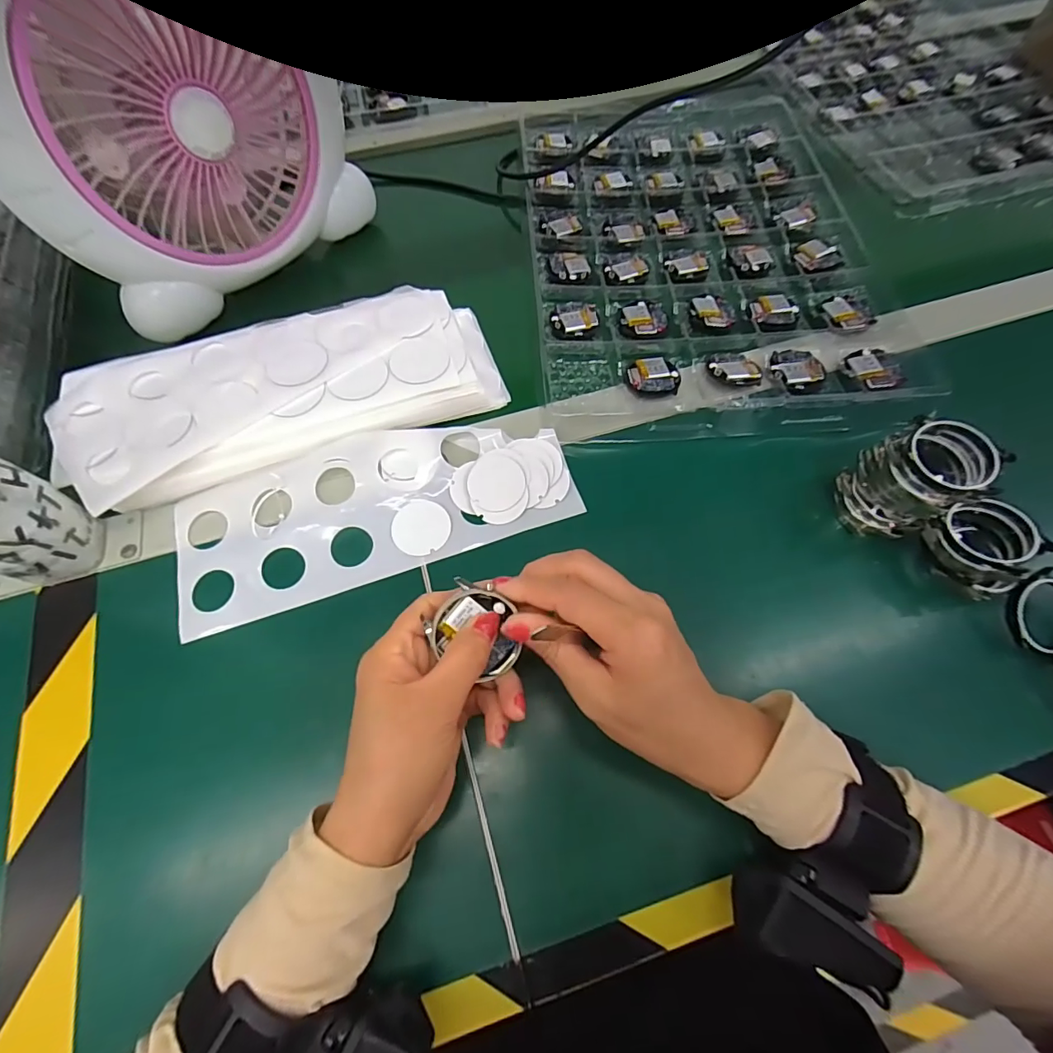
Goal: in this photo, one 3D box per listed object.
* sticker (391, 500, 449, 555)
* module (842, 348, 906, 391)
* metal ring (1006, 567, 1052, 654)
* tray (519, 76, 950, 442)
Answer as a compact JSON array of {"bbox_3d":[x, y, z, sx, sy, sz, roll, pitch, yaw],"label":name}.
[{"bbox_3d":[-0.074,0.000,0.342,0.039,0.004,0.040,0,72,-1],"label":"sticker"},{"bbox_3d":[0.272,-0.125,0.383,0.037,0.005,0.040,-13,65,-5],"label":"module"},{"bbox_3d":[0.316,0.051,0.295,0.047,0.014,0.046,1,69,-2],"label":"metal ring"},{"bbox_3d":[0.153,-0.285,0.453,0.295,0.027,0.460,-4,65,-1],"label":"tray"}]

